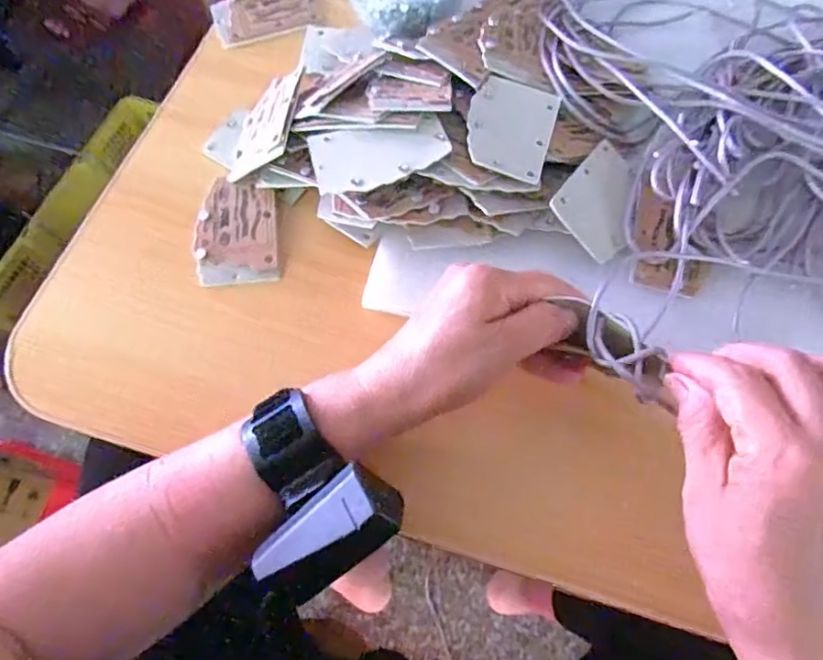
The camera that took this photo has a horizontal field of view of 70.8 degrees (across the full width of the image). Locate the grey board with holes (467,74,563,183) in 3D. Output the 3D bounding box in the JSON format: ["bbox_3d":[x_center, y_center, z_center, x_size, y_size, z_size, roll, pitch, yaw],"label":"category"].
[{"bbox_3d":[0.064,-0.132,0.376,0.055,0.004,0.083,19,60,1],"label":"grey board with holes"}]

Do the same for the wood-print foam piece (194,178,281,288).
[{"bbox_3d":[-0.117,-0.067,0.390,0.053,0.007,0.079,-7,66,-3],"label":"wood-print foam piece"}]

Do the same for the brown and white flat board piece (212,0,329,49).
[{"bbox_3d":[-0.122,-0.264,0.482,0.081,0.004,0.068,-19,65,-10],"label":"brown and white flat board piece"}]

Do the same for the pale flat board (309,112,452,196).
[{"bbox_3d":[-0.018,-0.109,0.360,0.084,0.006,0.047,-12,66,-3],"label":"pale flat board"}]

